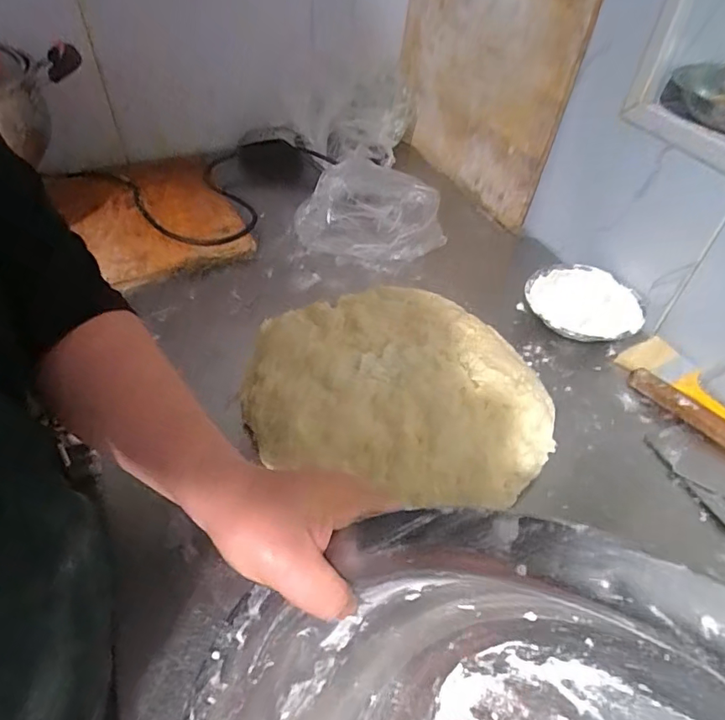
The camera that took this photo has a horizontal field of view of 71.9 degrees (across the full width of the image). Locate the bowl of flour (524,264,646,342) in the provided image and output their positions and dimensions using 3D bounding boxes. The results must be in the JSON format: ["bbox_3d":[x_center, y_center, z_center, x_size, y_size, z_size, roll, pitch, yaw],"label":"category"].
[{"bbox_3d":[0.302,-0.071,0.696,0.153,0.052,0.145,2,47,-2],"label":"bowl of flour"}]

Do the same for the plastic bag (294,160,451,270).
[{"bbox_3d":[0.008,-0.238,0.805,0.198,0.091,0.181,-23,52,-23],"label":"plastic bag"}]

